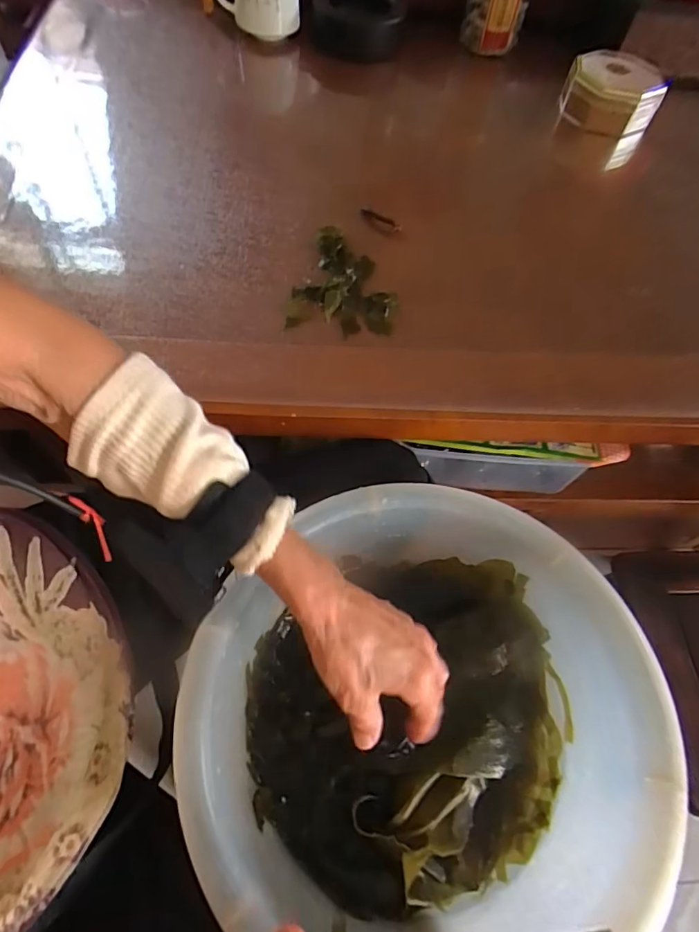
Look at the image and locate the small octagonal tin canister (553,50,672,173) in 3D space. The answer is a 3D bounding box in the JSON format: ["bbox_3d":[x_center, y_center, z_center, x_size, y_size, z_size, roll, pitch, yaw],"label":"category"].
[{"bbox_3d":[0.365,-0.504,0.715,0.125,0.090,0.097,40,65,16],"label":"small octagonal tin canister"}]

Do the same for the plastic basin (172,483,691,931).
[{"bbox_3d":[0.054,0.174,0.372,0.304,0.106,0.301,2,61,-4],"label":"plastic basin"}]

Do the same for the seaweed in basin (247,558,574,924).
[{"bbox_3d":[0.049,0.196,0.400,0.249,0.042,0.233,1,62,-3],"label":"seaweed in basin"}]

